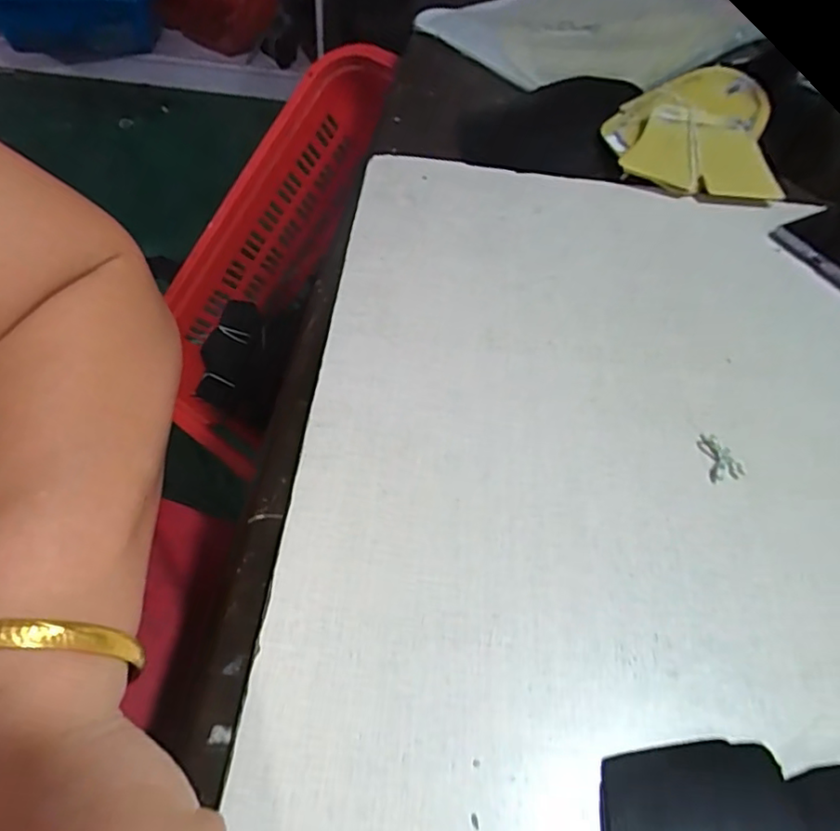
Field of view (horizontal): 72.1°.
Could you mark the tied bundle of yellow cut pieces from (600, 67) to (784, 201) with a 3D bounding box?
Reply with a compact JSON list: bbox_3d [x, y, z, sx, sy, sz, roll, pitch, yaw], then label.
[{"bbox_3d":[0.211,-0.223,0.455,0.128,0.047,0.117,4,54,-1],"label":"tied bundle of yellow cut pieces"}]

